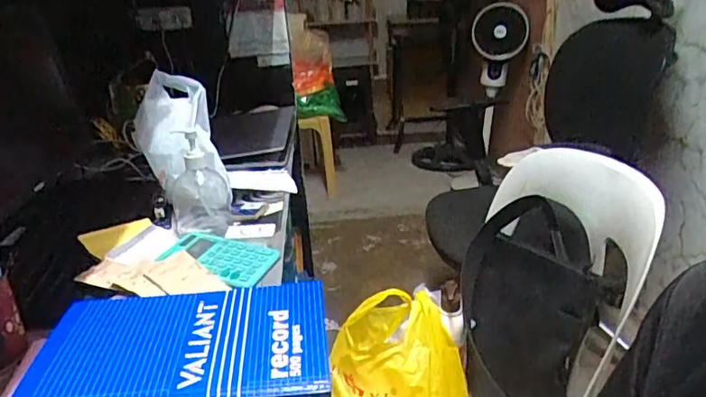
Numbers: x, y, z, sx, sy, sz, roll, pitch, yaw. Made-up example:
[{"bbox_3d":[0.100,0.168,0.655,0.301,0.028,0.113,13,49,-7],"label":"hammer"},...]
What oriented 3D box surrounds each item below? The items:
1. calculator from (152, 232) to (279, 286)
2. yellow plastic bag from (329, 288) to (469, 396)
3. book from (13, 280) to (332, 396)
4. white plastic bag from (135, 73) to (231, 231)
[{"bbox_3d":[-0.192,0.076,0.757,0.162,0.010,0.106,5,23,19],"label":"calculator"},{"bbox_3d":[0.068,0.257,0.809,0.197,0.167,0.175,6,24,21],"label":"yellow plastic bag"},{"bbox_3d":[-0.169,0.148,0.563,0.281,0.029,0.180,-5,22,-5],"label":"book"},{"bbox_3d":[-0.277,-0.094,0.896,0.113,0.133,0.302,-10,60,-28],"label":"white plastic bag"}]

